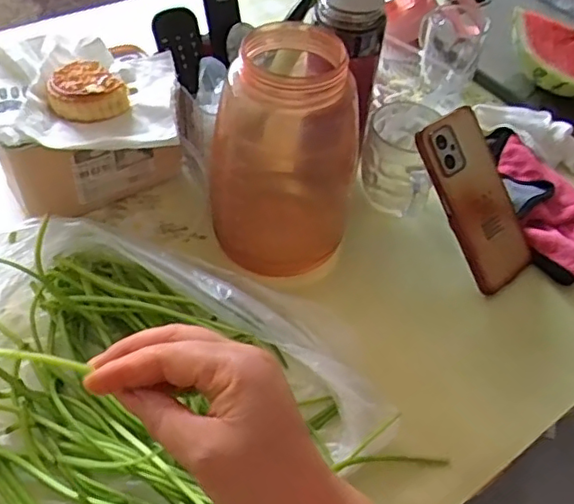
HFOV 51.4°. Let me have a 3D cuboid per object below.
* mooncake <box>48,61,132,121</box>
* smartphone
[{"bbox_3d":[-0.174,-0.142,0.514,0.058,0.023,0.065,-27,57,-26],"label":"mooncake"},{"bbox_3d":[0.176,-0.049,0.545,0.074,0.015,0.159,-32,101,-25],"label":"smartphone"}]

